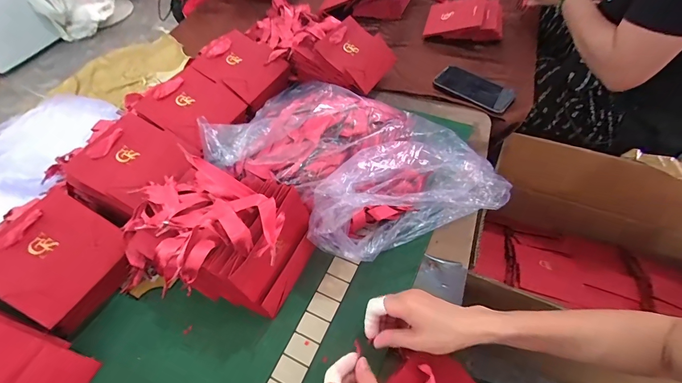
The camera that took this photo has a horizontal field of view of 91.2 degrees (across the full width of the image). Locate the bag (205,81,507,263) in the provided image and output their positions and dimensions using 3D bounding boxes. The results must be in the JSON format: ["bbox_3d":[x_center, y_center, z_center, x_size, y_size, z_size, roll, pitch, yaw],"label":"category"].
[{"bbox_3d":[0.021,-0.061,0.551,0.433,0.130,0.297,33,62,24],"label":"bag"}]

